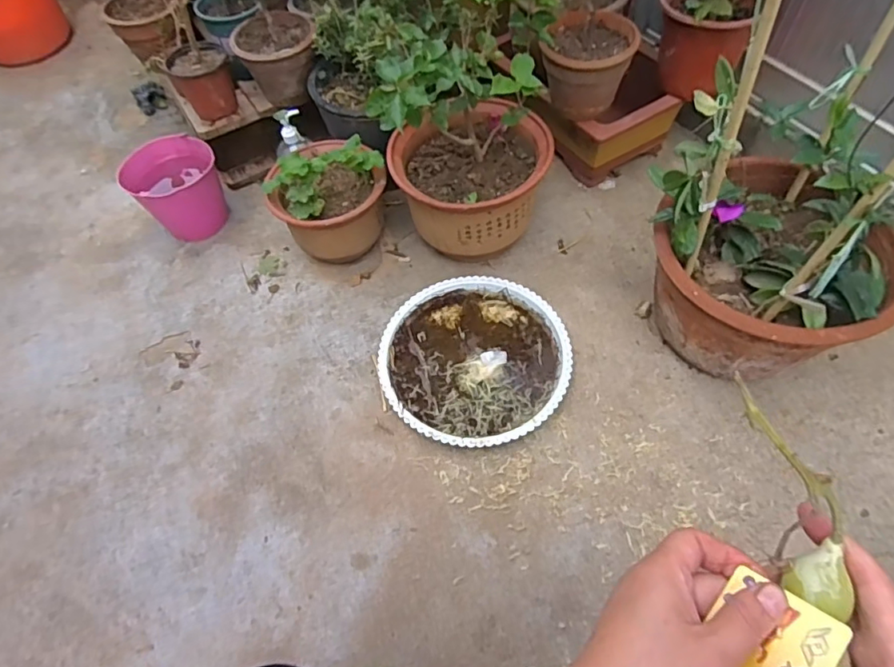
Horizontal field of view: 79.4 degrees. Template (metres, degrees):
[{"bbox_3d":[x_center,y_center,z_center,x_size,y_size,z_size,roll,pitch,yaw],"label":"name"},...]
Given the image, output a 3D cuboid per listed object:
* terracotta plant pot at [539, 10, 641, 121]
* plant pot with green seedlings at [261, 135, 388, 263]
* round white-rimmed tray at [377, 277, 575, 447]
[{"bbox_3d":[0.249,-0.475,0.961,0.144,0.136,0.132,-1,57,2],"label":"terracotta plant pot"},{"bbox_3d":[-0.212,-0.235,1.005,0.166,0.217,0.177,-1,57,2],"label":"plant pot with green seedlings"},{"bbox_3d":[0.046,0.043,0.916,0.305,0.045,0.302,-1,57,2],"label":"round white-rimmed tray"}]

